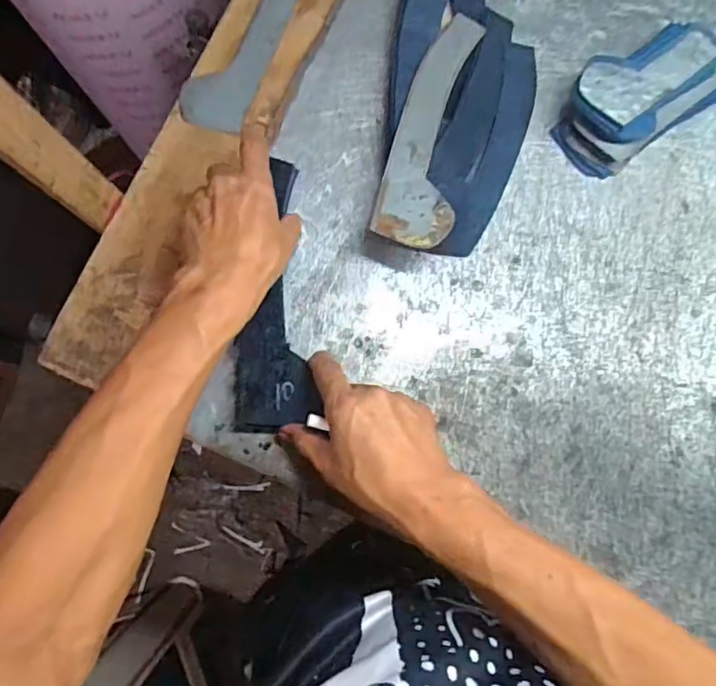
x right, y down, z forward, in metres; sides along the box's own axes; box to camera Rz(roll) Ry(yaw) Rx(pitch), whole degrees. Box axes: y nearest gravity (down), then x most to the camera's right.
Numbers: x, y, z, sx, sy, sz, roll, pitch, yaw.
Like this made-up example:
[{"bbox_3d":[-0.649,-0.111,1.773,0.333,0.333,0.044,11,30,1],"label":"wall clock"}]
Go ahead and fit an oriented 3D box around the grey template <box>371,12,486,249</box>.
[{"bbox_3d":[0.061,-0.182,0.494,0.059,0.009,0.217,12,76,3],"label":"grey template"}]

